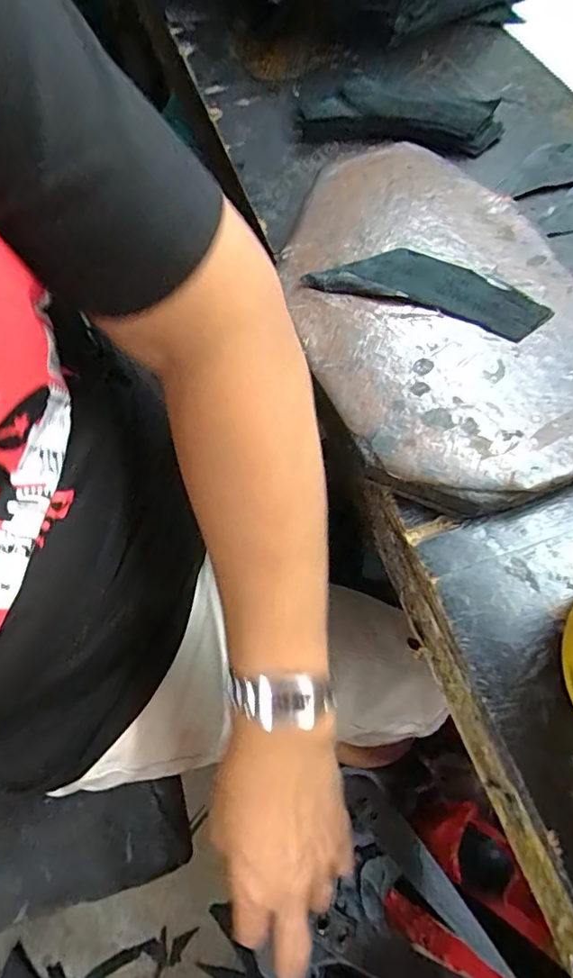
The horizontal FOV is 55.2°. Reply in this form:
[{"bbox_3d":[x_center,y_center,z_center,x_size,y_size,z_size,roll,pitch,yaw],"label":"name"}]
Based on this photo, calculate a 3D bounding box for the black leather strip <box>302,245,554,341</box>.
[{"bbox_3d":[0.083,-0.120,0.323,0.134,0.004,0.045,20,67,13],"label":"black leather strip"}]

